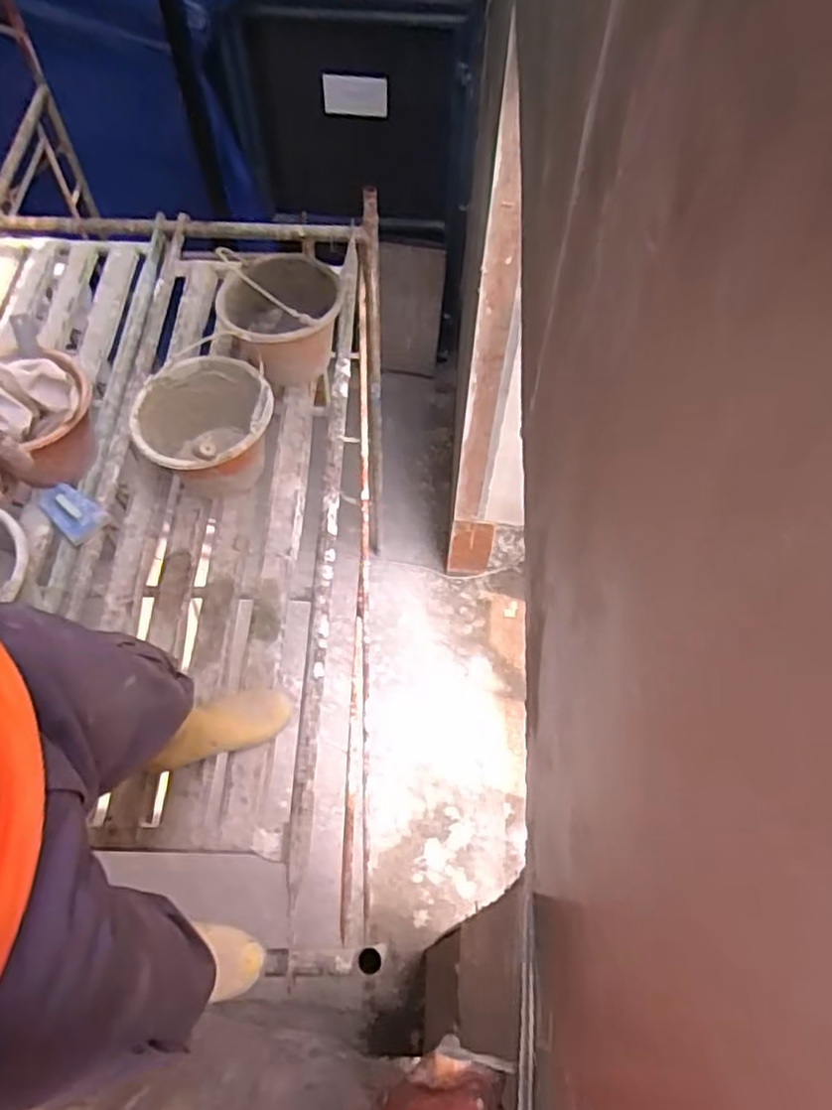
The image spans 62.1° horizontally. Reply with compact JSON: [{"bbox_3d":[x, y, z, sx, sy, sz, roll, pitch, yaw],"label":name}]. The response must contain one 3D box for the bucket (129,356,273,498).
[{"bbox_3d":[-0.453,-0.267,1.508,0.280,0.233,0.303,1,58,-1],"label":"bucket"}]

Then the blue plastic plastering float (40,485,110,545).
[{"bbox_3d":[-0.757,-0.094,1.521,0.146,0.034,0.086,37,64,19],"label":"blue plastic plastering float"}]

